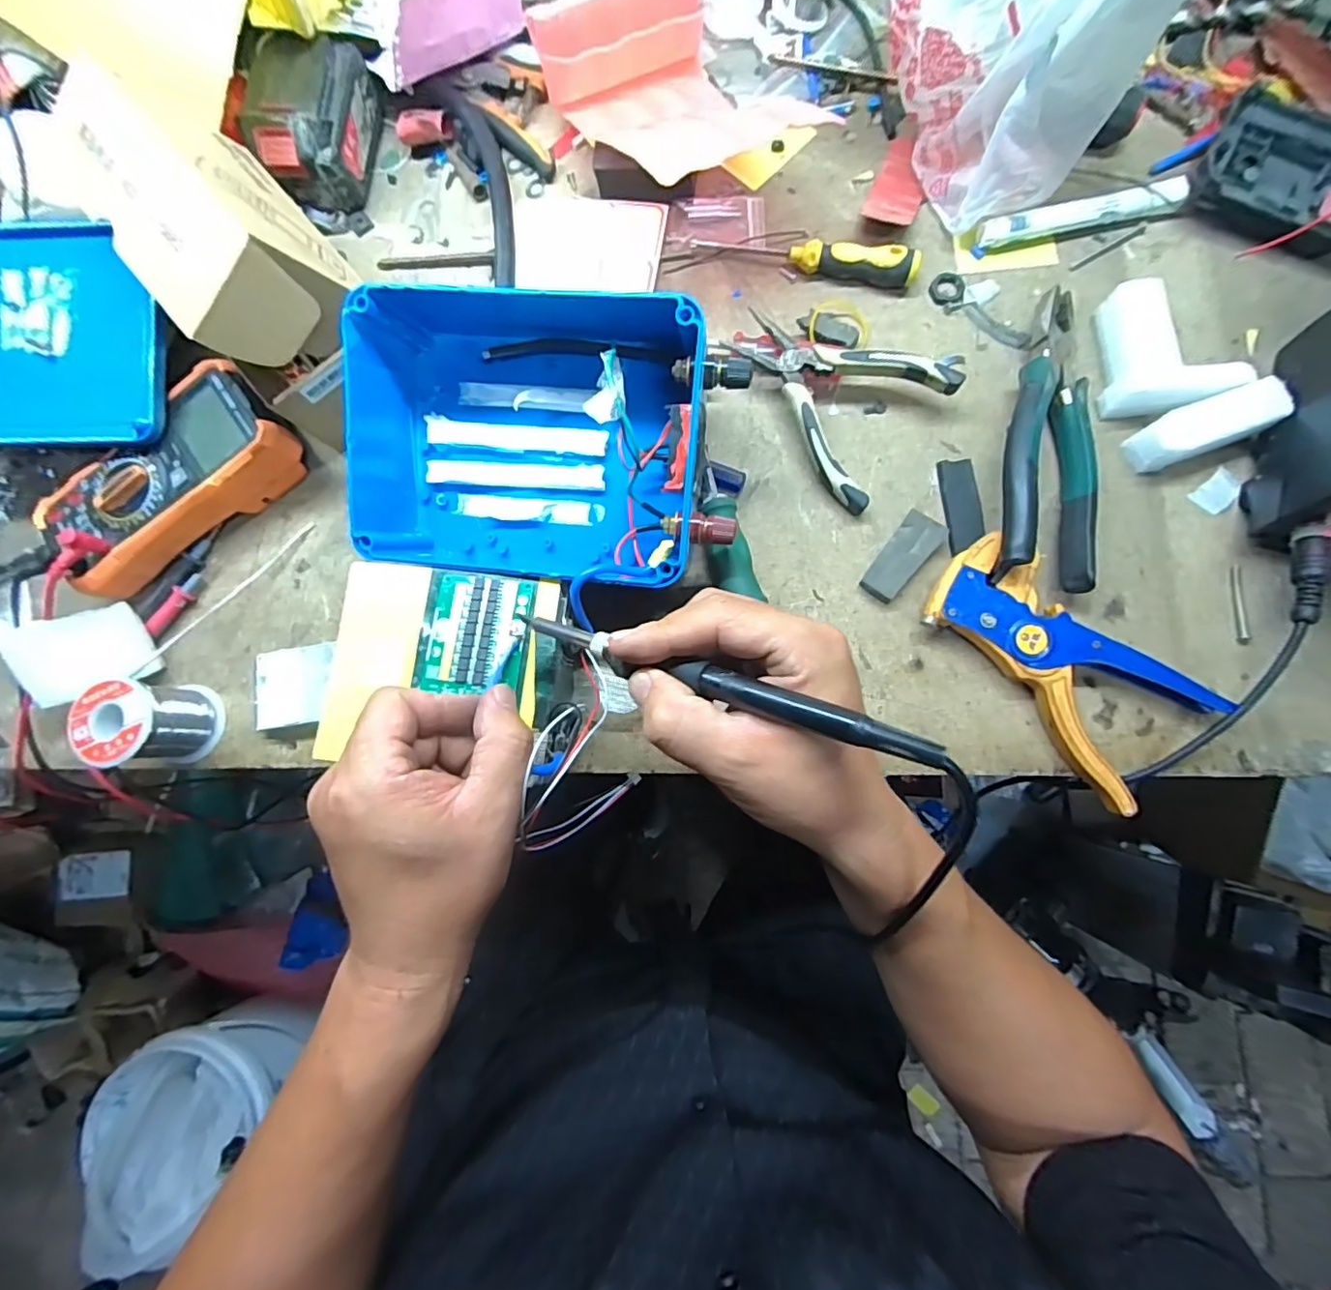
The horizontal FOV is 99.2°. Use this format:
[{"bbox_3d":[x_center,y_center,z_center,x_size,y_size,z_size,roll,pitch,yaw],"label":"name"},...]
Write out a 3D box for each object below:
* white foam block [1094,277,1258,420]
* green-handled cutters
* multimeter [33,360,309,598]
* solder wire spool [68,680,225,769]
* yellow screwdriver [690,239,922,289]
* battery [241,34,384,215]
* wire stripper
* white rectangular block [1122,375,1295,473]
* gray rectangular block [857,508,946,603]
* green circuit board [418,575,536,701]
[{"bbox_3d":[0.327,-0.193,0.372,0.071,0.034,0.088,3,83,7],"label":"white foam block"},{"bbox_3d":[0.243,-0.136,0.353,0.065,0.039,0.205,11,84,7],"label":"green-handled cutters"},{"bbox_3d":[-0.343,-0.114,0.400,0.171,0.045,0.079,-38,80,0],"label":"multimeter"},{"bbox_3d":[-0.334,0.051,0.367,0.049,0.054,0.052,2,83,6],"label":"solder wire spool"},{"bbox_3d":[0.097,-0.276,0.400,0.157,0.024,0.020,17,85,8],"label":"yellow screwdriver"},{"bbox_3d":[-0.269,-0.401,0.436,0.064,0.060,0.110,7,83,7],"label":"battery"},{"bbox_3d":[0.231,0.010,0.338,0.160,0.023,0.082,43,89,10],"label":"wire stripper"},{"bbox_3d":[0.336,-0.136,0.352,0.080,0.029,0.032,-20,81,3],"label":"white rectangular block"},{"bbox_3d":[0.151,-0.056,0.362,0.026,0.012,0.060,40,88,10],"label":"gray rectangular block"},{"bbox_3d":[-0.107,-0.007,0.319,0.058,0.009,0.066,5,82,5],"label":"green circuit board"}]

